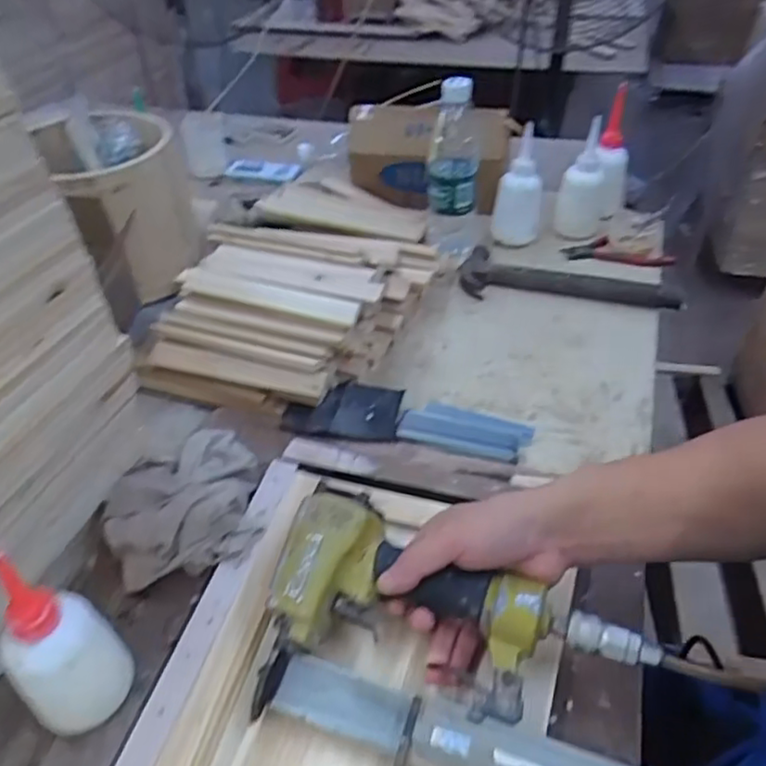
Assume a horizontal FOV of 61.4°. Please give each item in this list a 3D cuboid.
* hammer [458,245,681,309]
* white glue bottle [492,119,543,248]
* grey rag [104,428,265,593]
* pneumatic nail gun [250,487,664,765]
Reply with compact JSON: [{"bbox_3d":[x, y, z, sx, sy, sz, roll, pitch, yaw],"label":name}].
[{"bbox_3d":[0.235,-0.132,0.835,0.263,0.027,0.094,9,43,12],"label":"hammer"},{"bbox_3d":[0.186,-0.259,0.885,0.063,0.143,0.063,9,43,12],"label":"white glue bottle"},{"bbox_3d":[-0.178,0.097,0.575,0.130,0.041,0.152,-10,42,-9],"label":"grey rag"},{"bbox_3d":[0.045,0.177,0.434,0.266,0.059,0.143,13,44,17],"label":"pneumatic nail gun"}]

